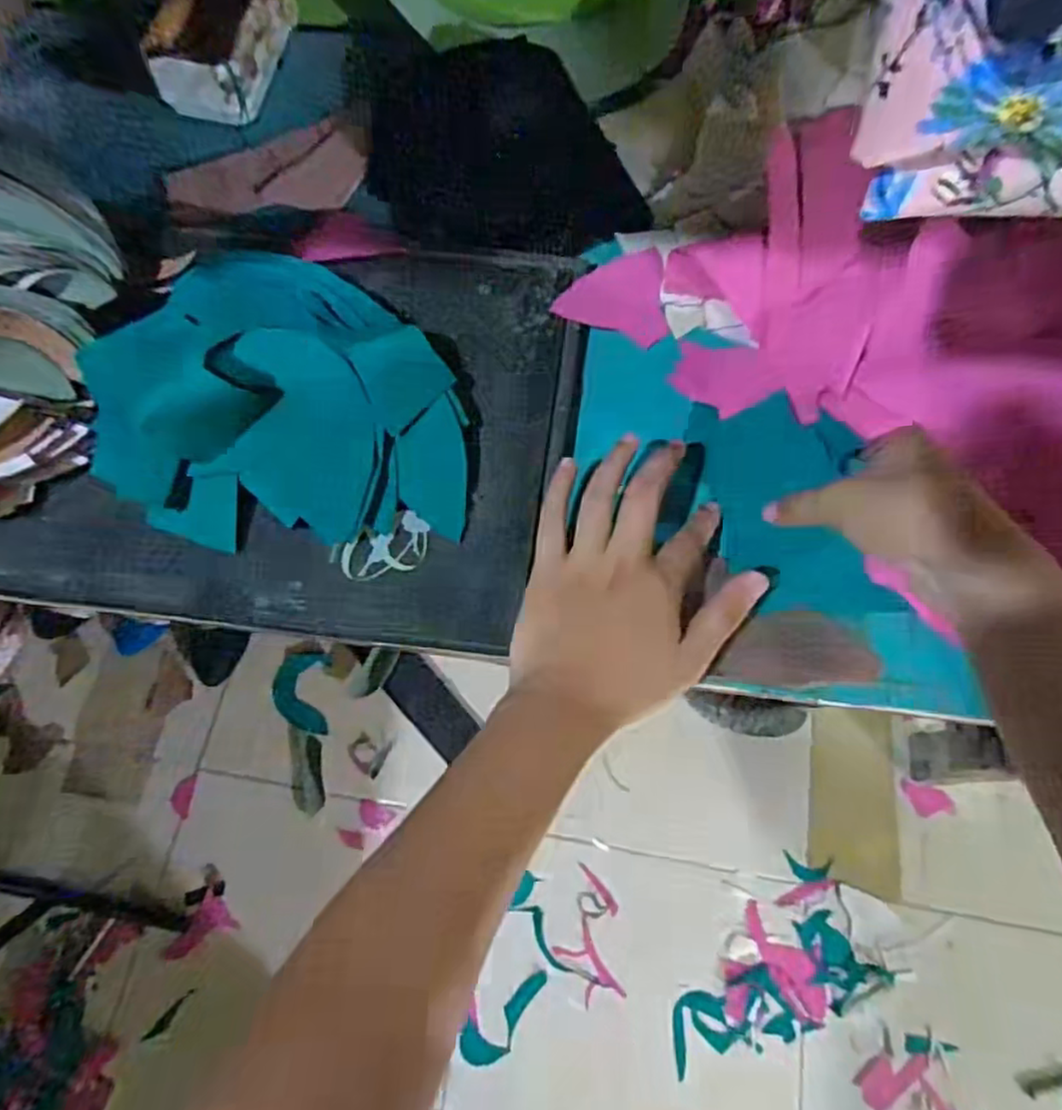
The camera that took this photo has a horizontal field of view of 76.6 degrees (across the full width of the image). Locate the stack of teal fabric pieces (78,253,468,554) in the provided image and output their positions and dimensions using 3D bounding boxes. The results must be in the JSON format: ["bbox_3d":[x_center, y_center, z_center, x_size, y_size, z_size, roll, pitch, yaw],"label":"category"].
[{"bbox_3d":[-0.130,-0.092,0.356,0.186,0.047,0.172,-3,69,1],"label":"stack of teal fabric pieces"}]

